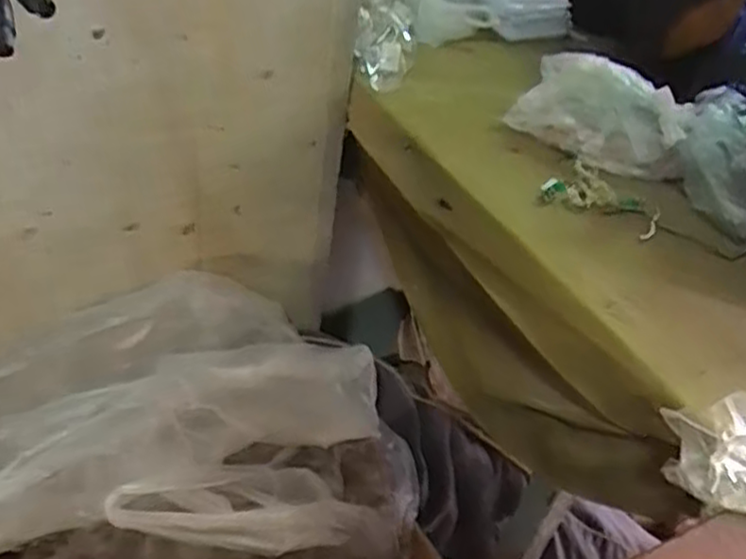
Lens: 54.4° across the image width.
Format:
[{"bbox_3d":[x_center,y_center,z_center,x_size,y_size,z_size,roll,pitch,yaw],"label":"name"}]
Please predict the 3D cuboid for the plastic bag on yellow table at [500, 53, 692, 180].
[{"bbox_3d":[0.203,-0.147,0.648,0.068,0.077,0.168,-22,51,-33],"label":"plastic bag on yellow table"}]

